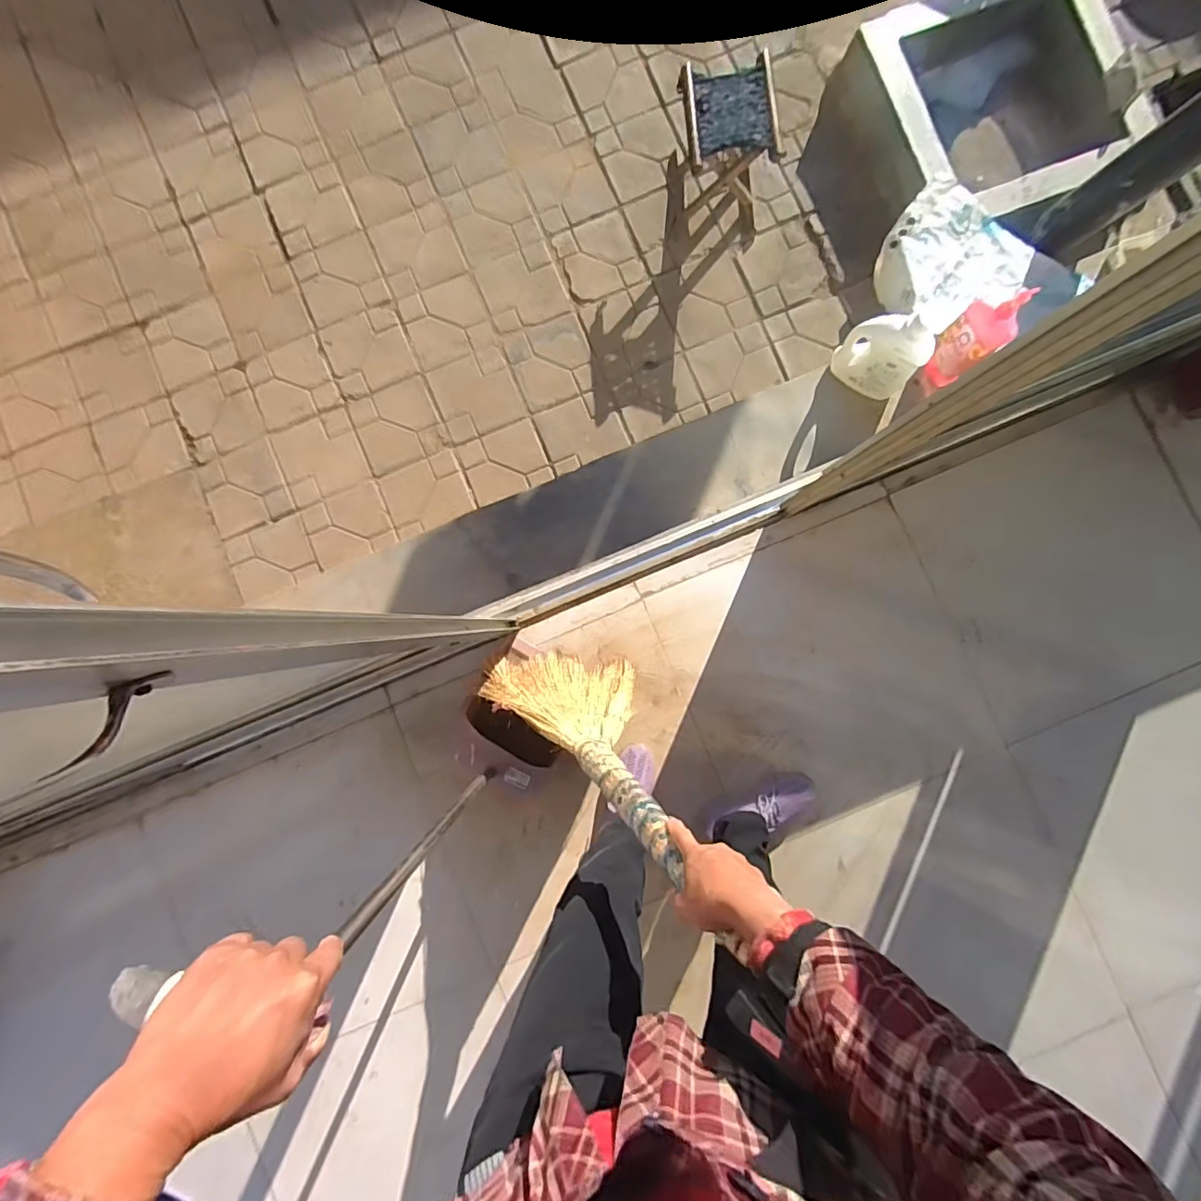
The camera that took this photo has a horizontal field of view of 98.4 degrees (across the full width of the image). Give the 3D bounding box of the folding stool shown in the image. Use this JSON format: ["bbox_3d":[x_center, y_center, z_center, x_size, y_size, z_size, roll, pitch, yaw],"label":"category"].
[{"bbox_3d":[0.327,-1.198,1.398,0.225,0.261,0.290,-6,85,1],"label":"folding stool"}]

